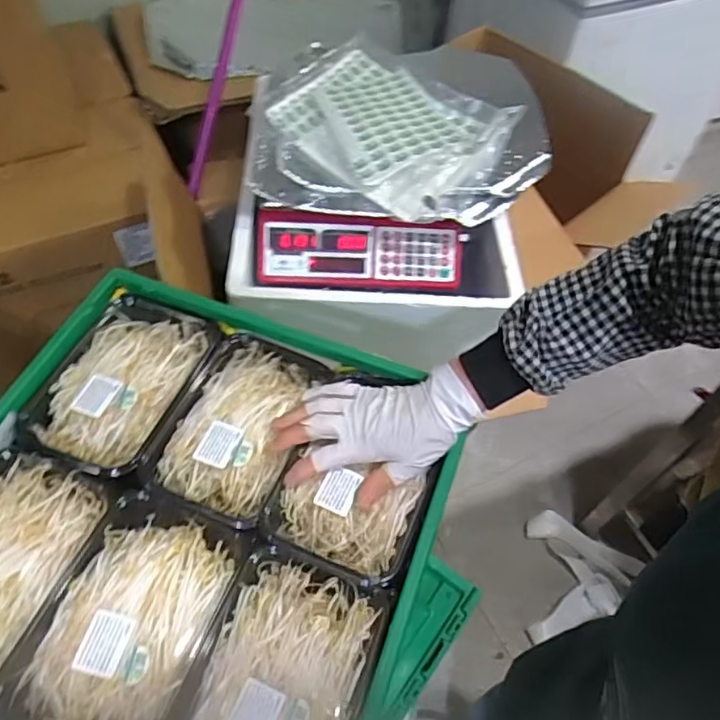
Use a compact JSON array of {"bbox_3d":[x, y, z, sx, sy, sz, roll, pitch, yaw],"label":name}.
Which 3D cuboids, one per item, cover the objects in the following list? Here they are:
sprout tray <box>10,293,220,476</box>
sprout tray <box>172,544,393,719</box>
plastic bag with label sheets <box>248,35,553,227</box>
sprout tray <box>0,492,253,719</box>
[{"bbox_3d":[-0.227,0.020,0.565,0.117,0.034,0.185,17,55,7],"label":"sprout tray"},{"bbox_3d":[-0.059,0.232,0.425,0.118,0.038,0.174,19,56,8],"label":"sprout tray"},{"bbox_3d":[0.059,-0.353,0.904,0.437,0.070,0.367,7,55,0],"label":"plastic bag with label sheets"},{"bbox_3d":[-0.171,0.193,0.449,0.123,0.038,0.178,18,55,8],"label":"sprout tray"}]

